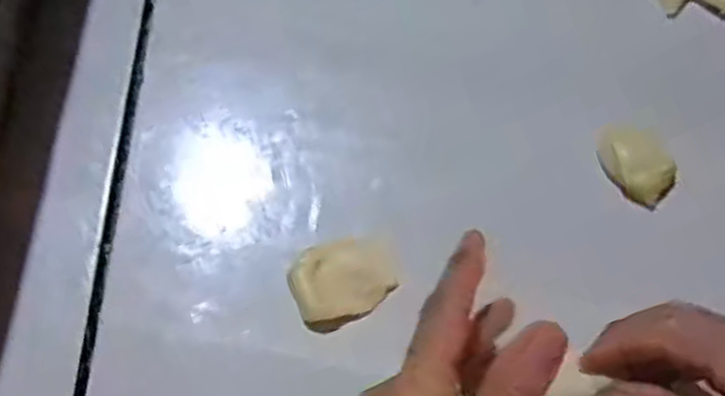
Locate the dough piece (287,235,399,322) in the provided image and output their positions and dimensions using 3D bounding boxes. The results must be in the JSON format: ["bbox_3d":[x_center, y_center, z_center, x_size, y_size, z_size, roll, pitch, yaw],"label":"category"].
[{"bbox_3d":[-0.010,0.042,0.398,0.055,0.011,0.039,-15,73,-4],"label":"dough piece"}]

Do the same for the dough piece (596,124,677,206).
[{"bbox_3d":[0.152,-0.021,0.424,0.030,0.014,0.048,-42,77,-12],"label":"dough piece"}]

